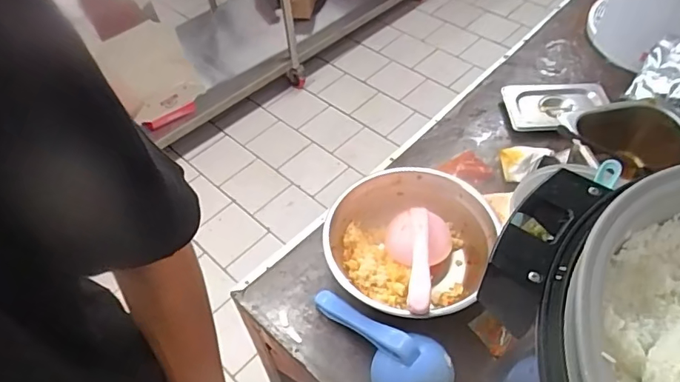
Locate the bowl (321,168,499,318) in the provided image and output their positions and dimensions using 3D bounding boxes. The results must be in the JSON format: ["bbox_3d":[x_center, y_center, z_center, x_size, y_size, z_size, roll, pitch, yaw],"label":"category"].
[{"bbox_3d":[0.090,0.077,0.685,0.192,0.079,0.221,24,57,22],"label":"bowl"}]

